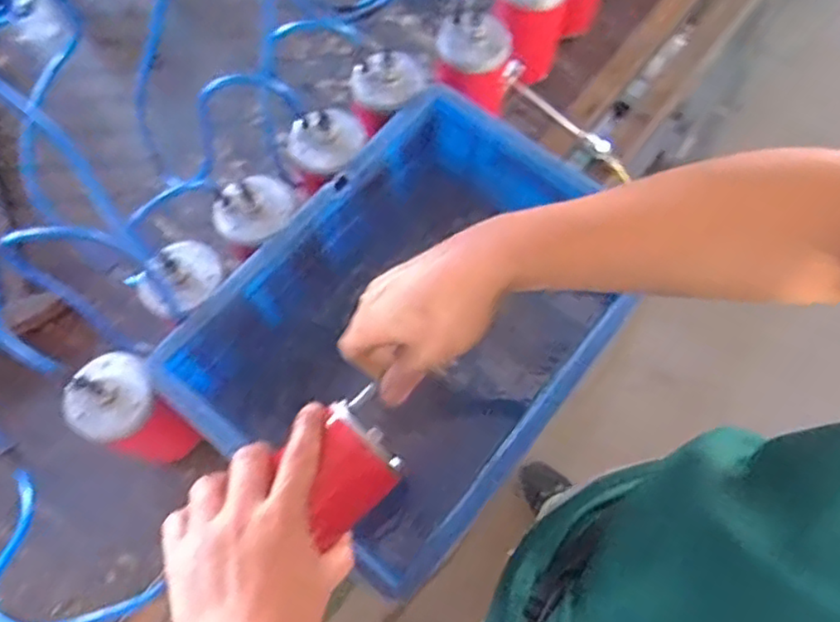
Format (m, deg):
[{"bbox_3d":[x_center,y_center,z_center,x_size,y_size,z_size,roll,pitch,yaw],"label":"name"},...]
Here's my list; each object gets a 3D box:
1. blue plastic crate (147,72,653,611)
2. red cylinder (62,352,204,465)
[{"bbox_3d":[-0.002,0.018,0.630,0.303,0.135,0.406,39,74,13],"label":"blue plastic crate"},{"bbox_3d":[-0.261,0.093,0.590,0.075,0.129,0.073,0,70,0],"label":"red cylinder"}]

